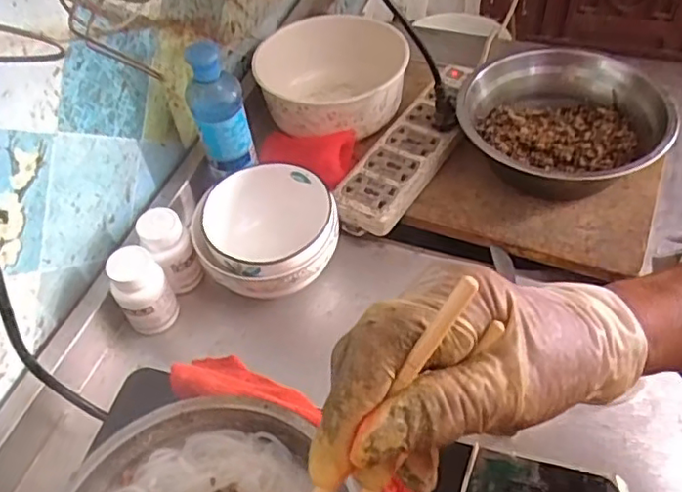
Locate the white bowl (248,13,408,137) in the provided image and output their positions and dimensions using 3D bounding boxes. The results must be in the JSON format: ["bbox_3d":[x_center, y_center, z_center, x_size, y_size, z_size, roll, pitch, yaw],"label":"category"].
[{"bbox_3d":[-0.007,-0.176,0.675,0.158,0.089,0.158,-3,52,3],"label":"white bowl"}]

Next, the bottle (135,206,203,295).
[{"bbox_3d":[-0.149,0.004,0.534,0.036,0.081,0.034,-30,55,-17],"label":"bottle"}]

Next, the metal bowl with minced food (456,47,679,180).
[{"bbox_3d":[0.213,-0.114,0.591,0.186,0.067,0.178,-3,52,3],"label":"metal bowl with minced food"}]

